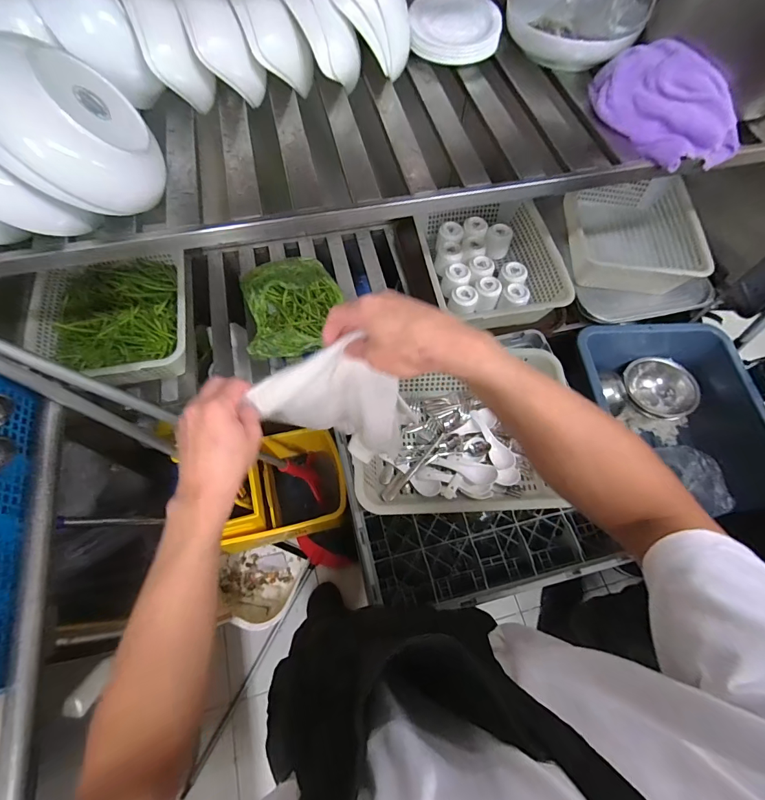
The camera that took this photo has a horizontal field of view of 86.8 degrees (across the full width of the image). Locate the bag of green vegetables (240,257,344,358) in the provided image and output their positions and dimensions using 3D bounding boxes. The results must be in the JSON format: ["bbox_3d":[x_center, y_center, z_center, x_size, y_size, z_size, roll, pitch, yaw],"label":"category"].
[{"bbox_3d":[-0.214,-0.230,0.968,0.220,0.075,0.234,-11,66,-6],"label":"bag of green vegetables"}]

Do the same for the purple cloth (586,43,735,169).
[{"bbox_3d":[0.416,-0.443,0.593,0.104,0.084,0.218,-29,69,-13],"label":"purple cloth"}]

